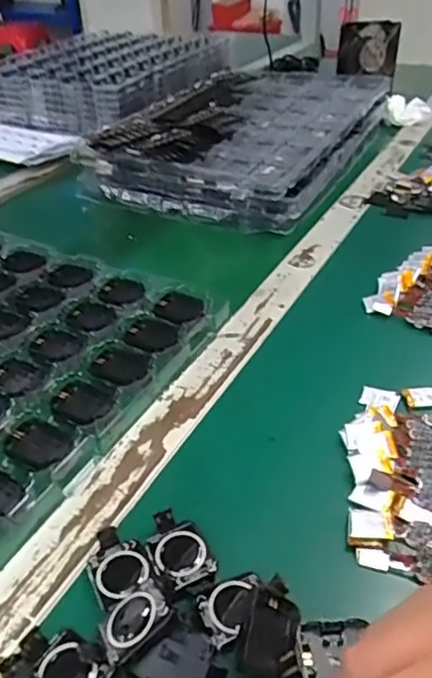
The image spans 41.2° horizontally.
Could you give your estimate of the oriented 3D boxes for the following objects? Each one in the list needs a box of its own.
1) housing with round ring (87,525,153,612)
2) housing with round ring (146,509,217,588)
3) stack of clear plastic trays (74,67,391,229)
[{"bbox_3d":[-0.054,0.129,0.323,0.031,0.016,0.046,-21,42,-25],"label":"housing with round ring"},{"bbox_3d":[-0.022,0.122,0.333,0.031,0.011,0.049,-17,40,-20],"label":"housing with round ring"},{"bbox_3d":[0.057,-0.323,0.870,0.299,0.057,0.490,16,40,20],"label":"stack of clear plastic trays"}]

